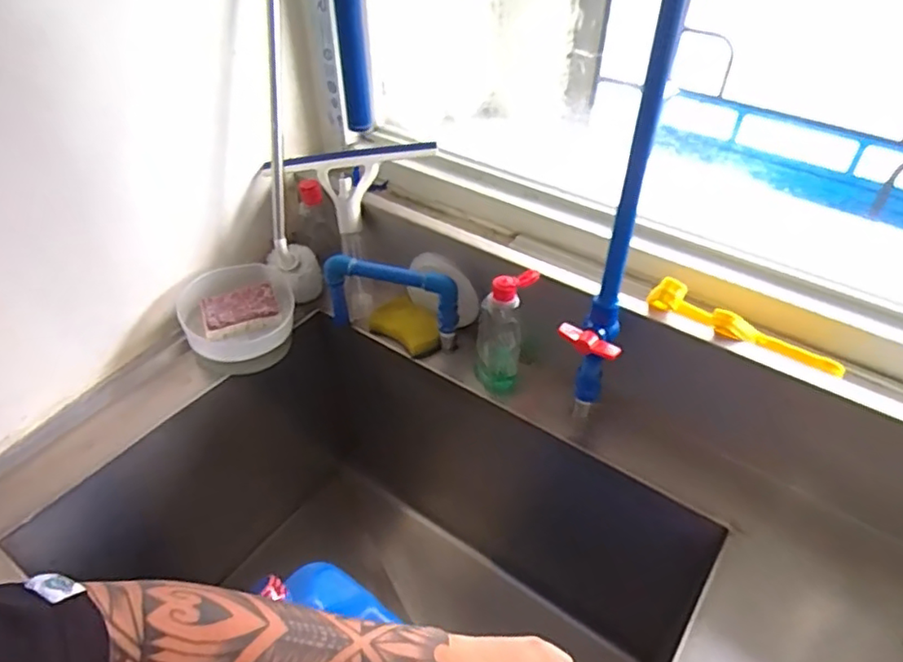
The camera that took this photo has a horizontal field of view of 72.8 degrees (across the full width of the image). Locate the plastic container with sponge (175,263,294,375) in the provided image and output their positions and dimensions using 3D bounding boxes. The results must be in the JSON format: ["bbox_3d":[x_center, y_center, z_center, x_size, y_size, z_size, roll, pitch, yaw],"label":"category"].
[{"bbox_3d":[-0.282,-0.017,0.822,0.145,0.073,0.128,-20,46,-21],"label":"plastic container with sponge"}]

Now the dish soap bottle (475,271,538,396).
[{"bbox_3d":[0.062,0.005,0.751,0.066,0.170,0.049,5,43,5],"label":"dish soap bottle"}]

